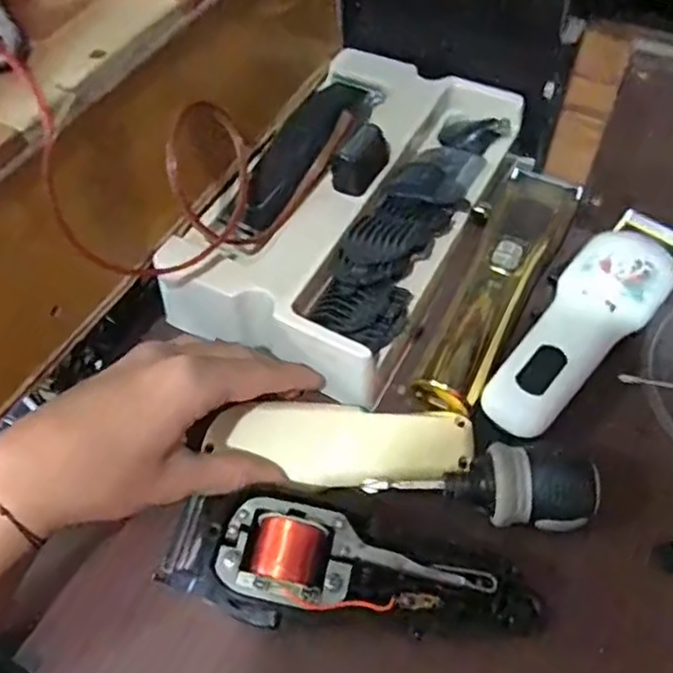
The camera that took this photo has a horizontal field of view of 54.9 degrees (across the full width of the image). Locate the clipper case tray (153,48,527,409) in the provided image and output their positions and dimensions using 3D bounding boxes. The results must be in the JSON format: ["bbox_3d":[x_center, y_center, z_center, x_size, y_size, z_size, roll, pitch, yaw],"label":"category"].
[{"bbox_3d":[0.006,-0.083,0.398,0.142,0.053,0.240,22,61,17],"label":"clipper case tray"}]

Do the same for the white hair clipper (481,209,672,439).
[{"bbox_3d":[0.141,-0.011,0.359,0.049,0.037,0.169,35,66,23],"label":"white hair clipper"}]

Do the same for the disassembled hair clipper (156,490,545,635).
[{"bbox_3d":[0.011,0.108,0.292,0.160,0.036,0.063,11,59,11],"label":"disassembled hair clipper"}]

